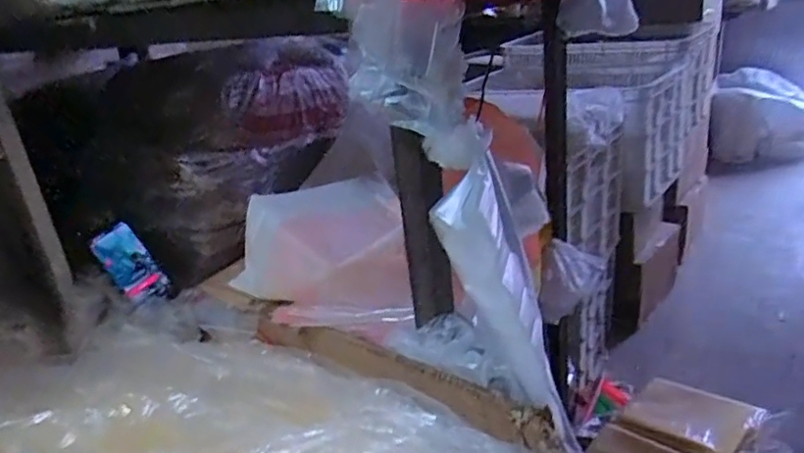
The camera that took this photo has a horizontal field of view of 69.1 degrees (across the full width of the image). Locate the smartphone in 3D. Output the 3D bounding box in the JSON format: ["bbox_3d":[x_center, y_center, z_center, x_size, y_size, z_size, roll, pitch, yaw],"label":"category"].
[{"bbox_3d":[-0.451,0.063,0.970,0.068,0.130,0.010,-40,12,-30],"label":"smartphone"}]

